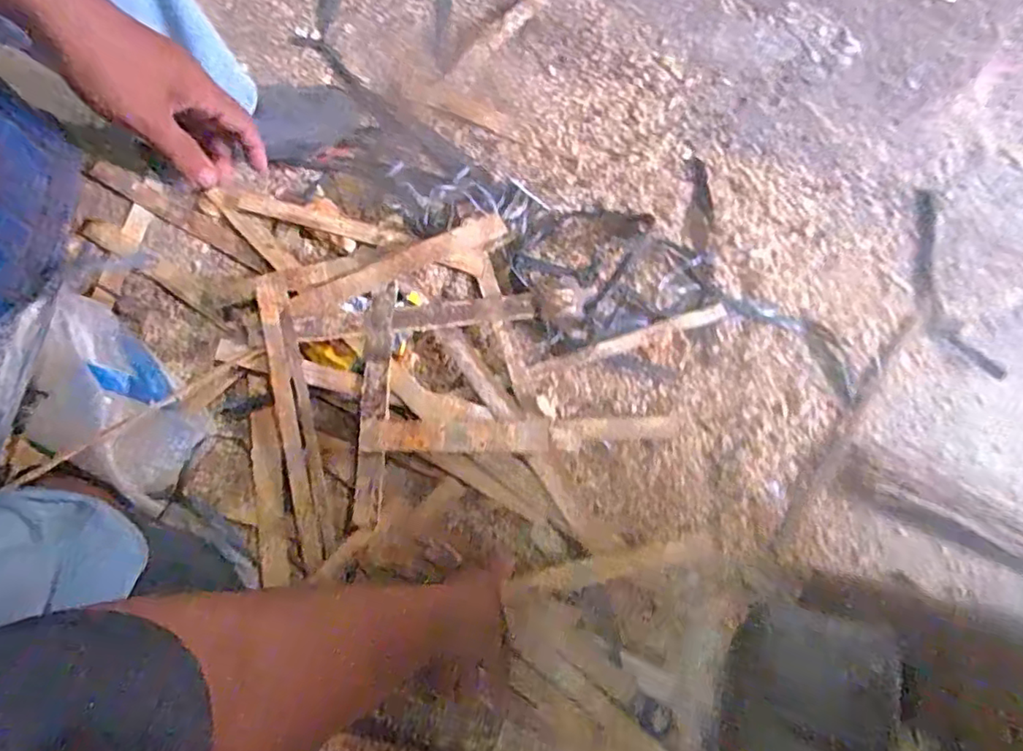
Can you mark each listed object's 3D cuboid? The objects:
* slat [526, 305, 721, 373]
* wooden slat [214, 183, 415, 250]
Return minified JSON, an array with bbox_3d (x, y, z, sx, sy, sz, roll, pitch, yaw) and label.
[{"bbox_3d":[0.154,-0.047,0.750,0.269,0.013,0.020,-17,79,-5],"label":"slat"},{"bbox_3d":[-0.261,-0.208,0.762,0.256,0.010,0.029,15,78,2],"label":"wooden slat"}]

